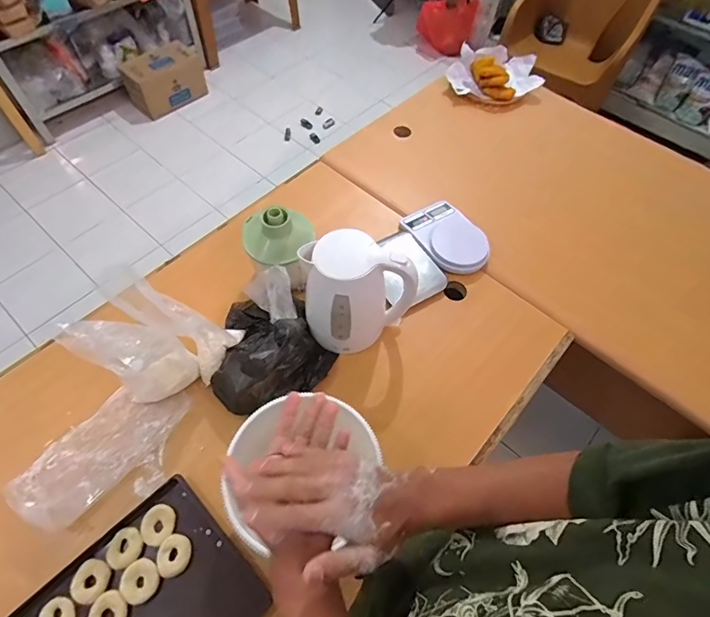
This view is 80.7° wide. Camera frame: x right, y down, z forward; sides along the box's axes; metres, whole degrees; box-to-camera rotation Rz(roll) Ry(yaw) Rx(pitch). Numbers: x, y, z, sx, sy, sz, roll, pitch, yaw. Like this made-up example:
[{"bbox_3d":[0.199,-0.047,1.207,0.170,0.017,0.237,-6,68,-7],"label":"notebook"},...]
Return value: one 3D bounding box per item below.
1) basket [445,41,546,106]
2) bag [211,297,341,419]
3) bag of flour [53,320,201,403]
[{"bbox_3d":[0.414,-0.691,1.254,0.258,0.084,0.215,-33,66,-21],"label":"basket"},{"bbox_3d":[-0.160,0.063,0.772,0.212,0.095,0.209,-18,62,-13],"label":"bag"},{"bbox_3d":[-0.337,0.079,0.654,0.116,0.217,0.098,9,59,2],"label":"bag of flour"}]

